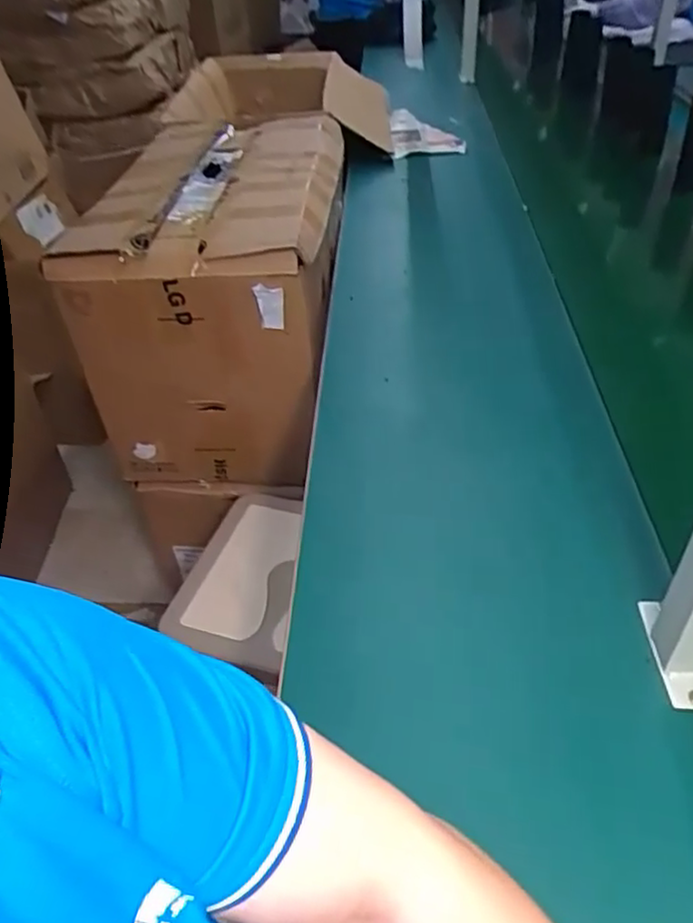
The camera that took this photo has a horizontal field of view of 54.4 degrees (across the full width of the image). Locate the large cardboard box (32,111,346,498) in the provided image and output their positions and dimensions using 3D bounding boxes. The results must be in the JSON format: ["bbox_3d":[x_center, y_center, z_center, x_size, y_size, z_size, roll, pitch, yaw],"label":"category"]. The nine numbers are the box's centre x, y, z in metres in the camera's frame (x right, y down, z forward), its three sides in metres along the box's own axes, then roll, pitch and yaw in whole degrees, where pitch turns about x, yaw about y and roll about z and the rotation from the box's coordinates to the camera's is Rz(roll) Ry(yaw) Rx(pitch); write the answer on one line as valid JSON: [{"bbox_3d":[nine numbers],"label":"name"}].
[{"bbox_3d":[-0.198,-0.332,1.266,0.381,0.415,0.634,2,42,6],"label":"large cardboard box"}]

